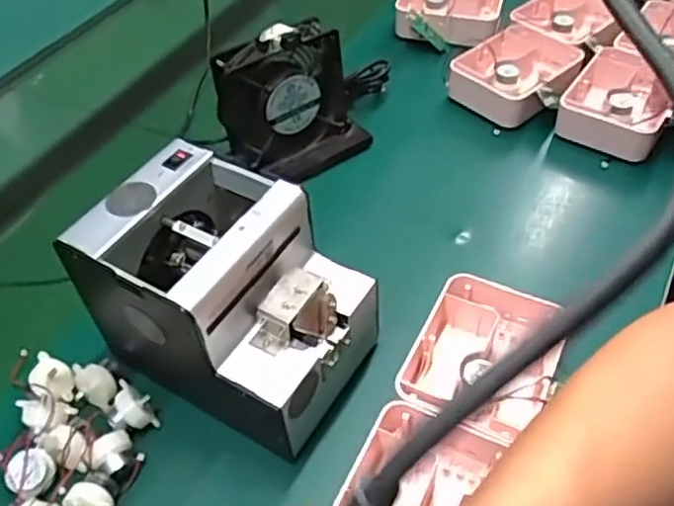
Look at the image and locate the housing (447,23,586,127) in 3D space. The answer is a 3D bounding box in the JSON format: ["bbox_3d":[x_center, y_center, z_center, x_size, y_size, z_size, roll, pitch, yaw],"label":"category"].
[{"bbox_3d":[0.207,-0.202,0.747,0.134,0.049,0.106,-36,52,-23],"label":"housing"}]

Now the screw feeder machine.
[{"bbox_3d":[-0.075,0.033,0.497,0.185,0.150,0.129,21,53,25],"label":"screw feeder machine"}]

